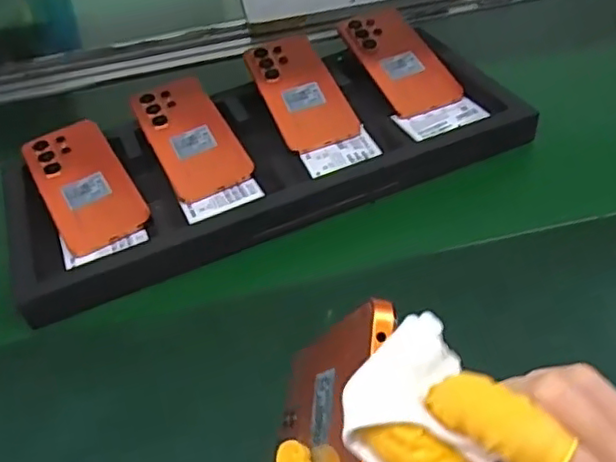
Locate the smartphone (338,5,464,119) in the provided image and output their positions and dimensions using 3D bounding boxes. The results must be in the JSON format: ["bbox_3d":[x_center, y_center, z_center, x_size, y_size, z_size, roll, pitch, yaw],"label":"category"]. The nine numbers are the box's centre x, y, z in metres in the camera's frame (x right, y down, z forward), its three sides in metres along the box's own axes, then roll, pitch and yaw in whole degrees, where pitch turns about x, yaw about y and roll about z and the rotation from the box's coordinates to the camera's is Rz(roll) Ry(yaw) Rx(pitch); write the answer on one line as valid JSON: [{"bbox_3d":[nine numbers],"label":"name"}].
[{"bbox_3d":[0.098,-0.191,0.681,0.080,0.009,0.165,-18,58,-14],"label":"smartphone"}]

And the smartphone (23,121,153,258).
[{"bbox_3d":[-0.216,-0.049,0.596,0.078,0.009,0.167,-26,56,-19],"label":"smartphone"}]

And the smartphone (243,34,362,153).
[{"bbox_3d":[-0.009,-0.149,0.658,0.078,0.009,0.160,-18,59,-13],"label":"smartphone"}]

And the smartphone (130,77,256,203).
[{"bbox_3d":[-0.120,-0.100,0.628,0.078,0.007,0.166,-24,57,-14],"label":"smartphone"}]

